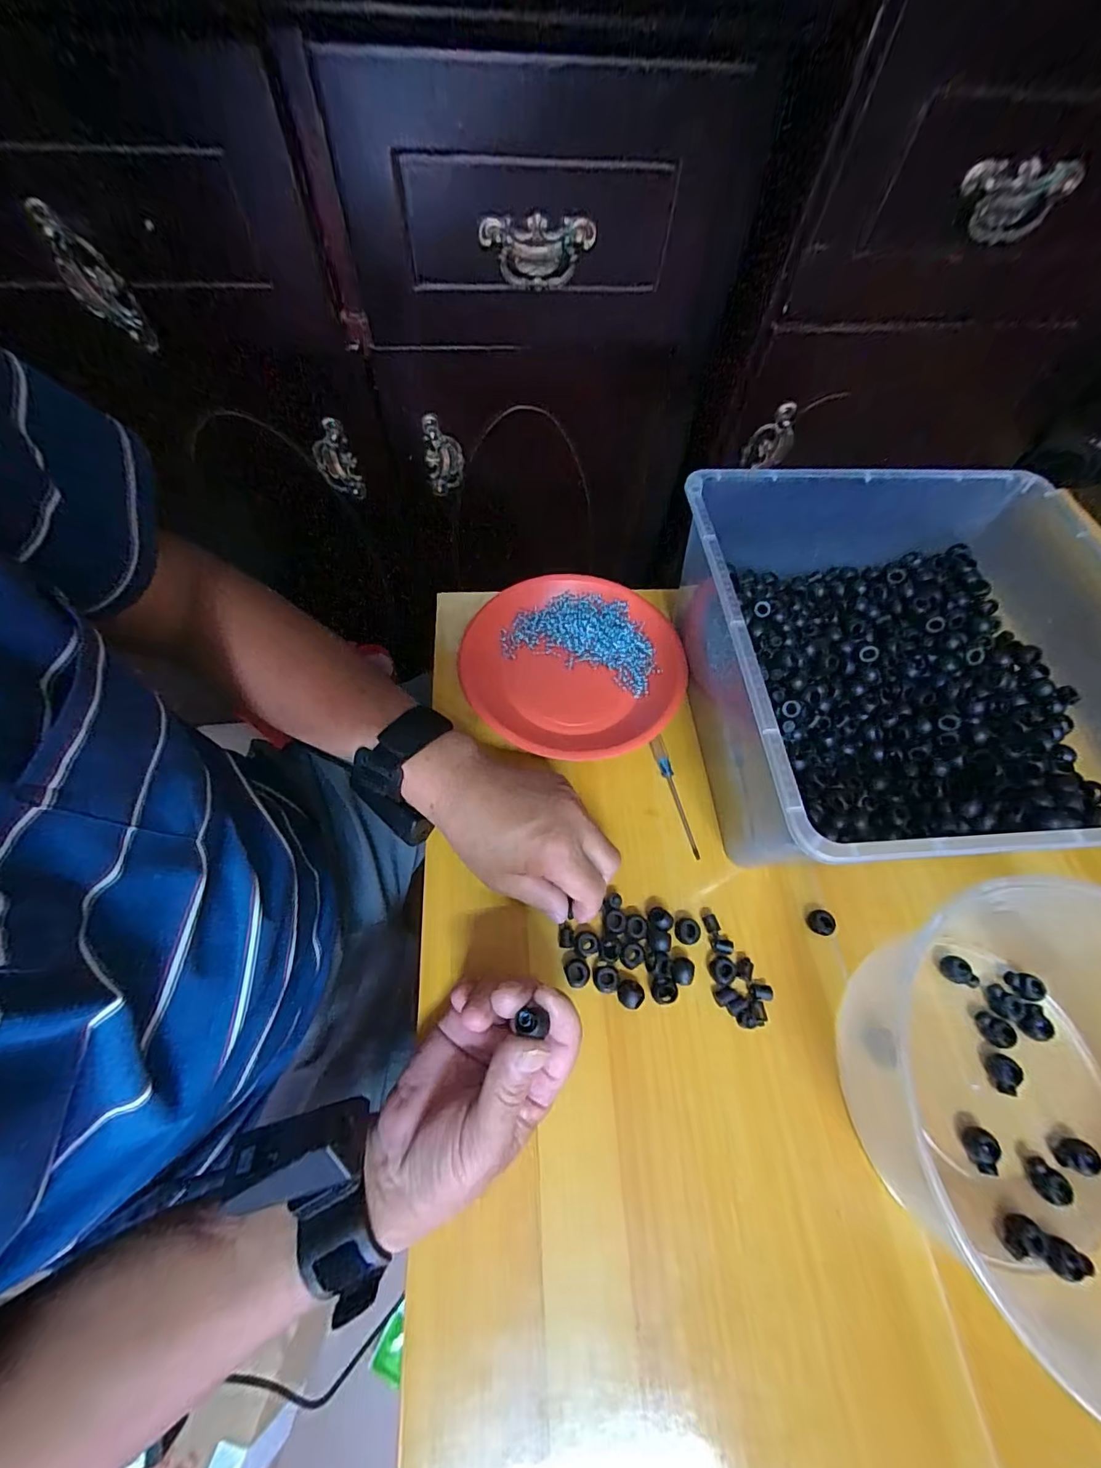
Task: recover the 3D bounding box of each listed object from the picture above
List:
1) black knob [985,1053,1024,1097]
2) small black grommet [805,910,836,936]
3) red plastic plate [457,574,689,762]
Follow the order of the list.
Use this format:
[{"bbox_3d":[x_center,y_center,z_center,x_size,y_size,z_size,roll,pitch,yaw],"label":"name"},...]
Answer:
[{"bbox_3d":[0.301,0.225,0.322,0.013,0.014,0.022,25,65,9],"label":"black knob"},{"bbox_3d":[0.201,0.140,0.362,0.016,0.011,0.017,-5,64,-6],"label":"small black grommet"},{"bbox_3d":[0.020,-0.061,0.447,0.193,0.033,0.190,2,63,-3],"label":"red plastic plate"}]

